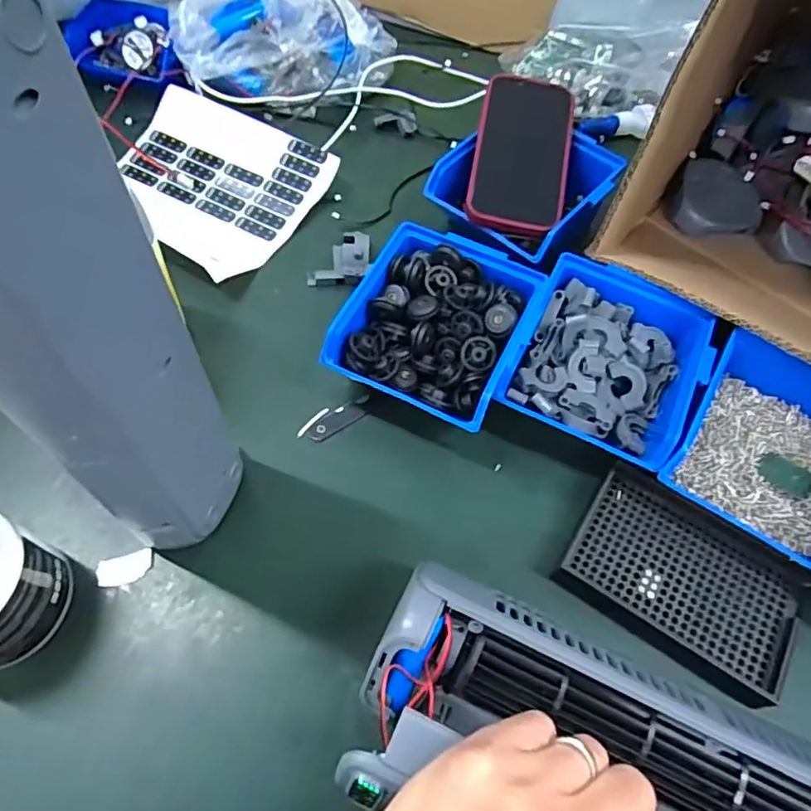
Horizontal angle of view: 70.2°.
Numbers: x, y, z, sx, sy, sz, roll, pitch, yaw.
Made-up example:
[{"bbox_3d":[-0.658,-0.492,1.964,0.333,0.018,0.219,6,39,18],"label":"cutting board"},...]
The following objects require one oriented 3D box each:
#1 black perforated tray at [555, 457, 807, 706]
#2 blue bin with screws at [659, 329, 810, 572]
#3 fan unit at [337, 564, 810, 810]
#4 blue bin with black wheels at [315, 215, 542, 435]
[{"bbox_3d":[0.173,0.108,0.366,0.132,0.030,0.095,33,63,14],"label":"black perforated tray"},{"bbox_3d":[0.242,0.029,0.377,0.120,0.054,0.133,35,64,15],"label":"blue bin with screws"},{"bbox_3d":[0.125,0.188,0.273,0.306,0.082,0.113,28,62,8],"label":"fan unit"},{"bbox_3d":[0.021,-0.051,0.417,0.113,0.067,0.130,24,61,9],"label":"blue bin with black wheels"}]

